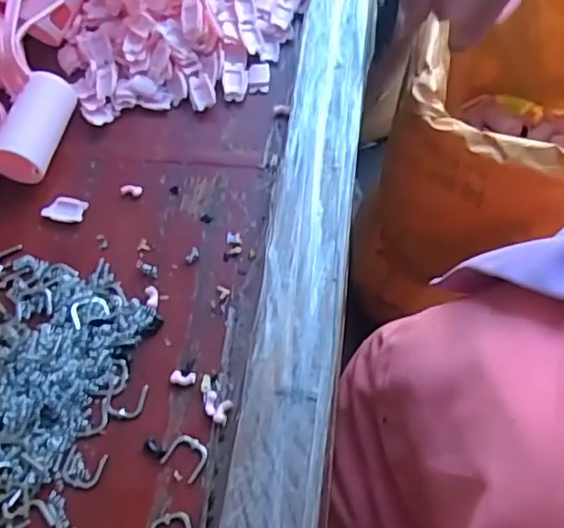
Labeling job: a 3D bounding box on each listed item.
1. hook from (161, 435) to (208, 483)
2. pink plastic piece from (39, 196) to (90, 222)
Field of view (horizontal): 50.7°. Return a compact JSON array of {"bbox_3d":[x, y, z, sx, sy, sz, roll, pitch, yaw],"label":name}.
[{"bbox_3d":[-0.044,0.088,0.274,0.018,0.004,0.018,34,66,15],"label":"hook"},{"bbox_3d":[-0.126,-0.032,0.343,0.024,0.004,0.015,12,62,4],"label":"pink plastic piece"}]

